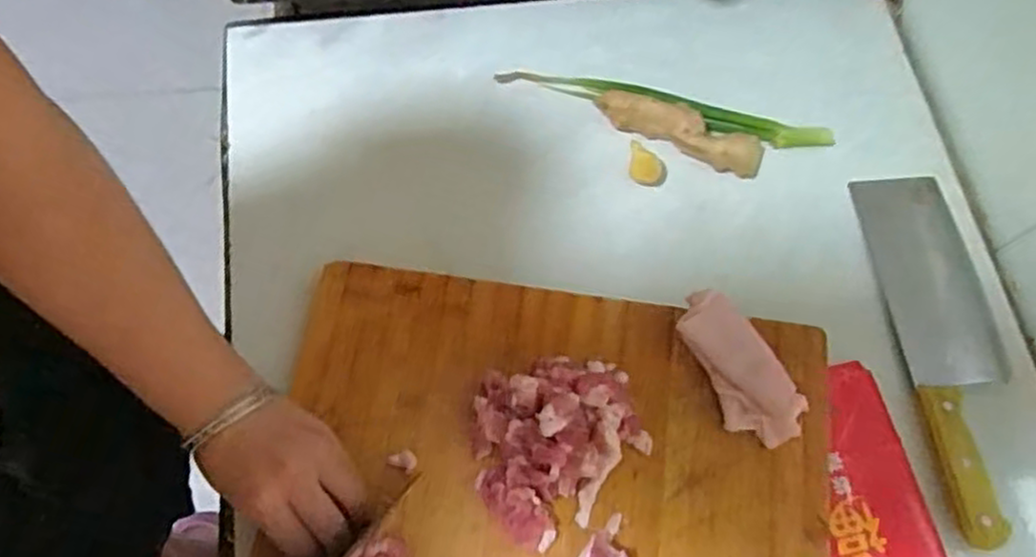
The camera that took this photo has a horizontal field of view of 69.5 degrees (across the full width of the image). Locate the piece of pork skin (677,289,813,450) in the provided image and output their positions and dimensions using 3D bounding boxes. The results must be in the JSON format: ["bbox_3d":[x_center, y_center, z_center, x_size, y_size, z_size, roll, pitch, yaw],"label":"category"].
[{"bbox_3d":[0.152,0.062,0.519,0.049,0.024,0.112,-27,72,-11],"label":"piece of pork skin"}]

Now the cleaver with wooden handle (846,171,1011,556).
[{"bbox_3d":[0.321,0.047,0.564,0.066,0.015,0.283,-3,69,-2],"label":"cleaver with wooden handle"}]

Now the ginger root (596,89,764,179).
[{"bbox_3d":[0.133,-0.121,0.615,0.138,0.032,0.028,23,70,8],"label":"ginger root"}]

